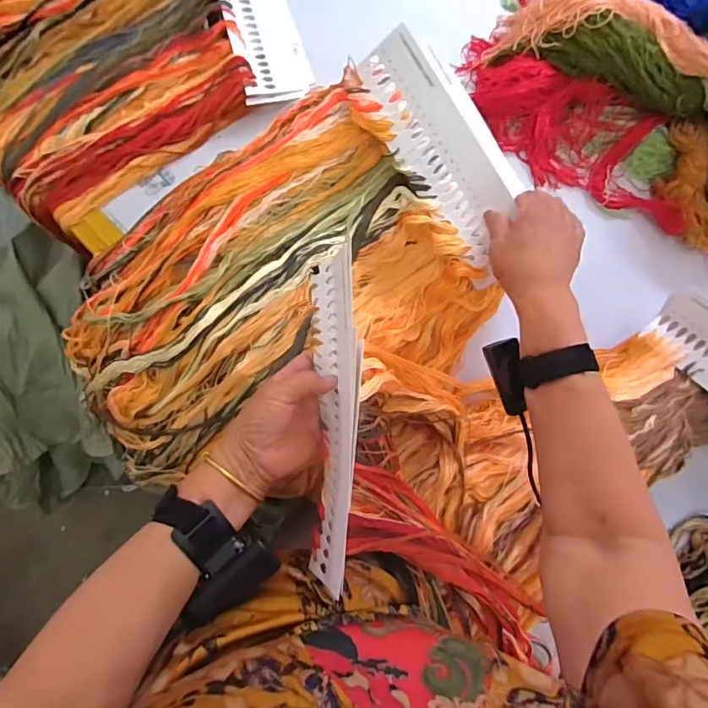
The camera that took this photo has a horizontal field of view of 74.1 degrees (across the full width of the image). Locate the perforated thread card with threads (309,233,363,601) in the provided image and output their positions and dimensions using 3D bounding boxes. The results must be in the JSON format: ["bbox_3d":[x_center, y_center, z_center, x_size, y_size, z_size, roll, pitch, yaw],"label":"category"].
[{"bbox_3d":[-0.014,0.045,0.384,0.015,0.083,0.269,3,80,-24],"label":"perforated thread card with threads"}]

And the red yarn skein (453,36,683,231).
[{"bbox_3d":[0.289,-0.289,0.612,0.348,0.052,0.126,29,87,0],"label":"red yarn skein"}]

